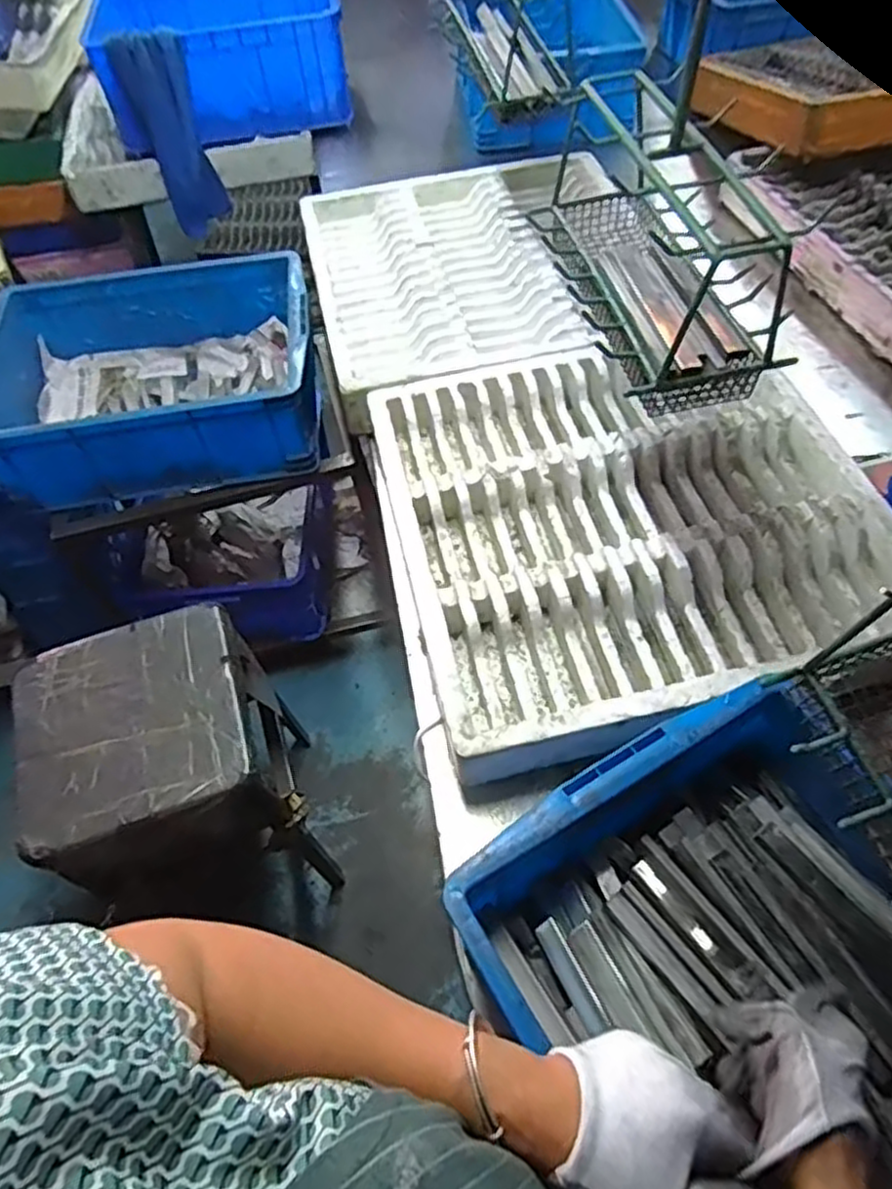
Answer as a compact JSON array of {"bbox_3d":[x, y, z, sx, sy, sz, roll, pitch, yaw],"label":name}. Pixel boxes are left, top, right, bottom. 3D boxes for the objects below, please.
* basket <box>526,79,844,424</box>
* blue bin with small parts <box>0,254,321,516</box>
[{"bbox_3d":[0.185,-0.326,0.664,0.121,0.147,0.295,-14,57,-6],"label":"basket"},{"bbox_3d":[-0.444,-0.339,1.143,0.503,0.178,0.358,-8,57,-2],"label":"blue bin with small parts"}]

